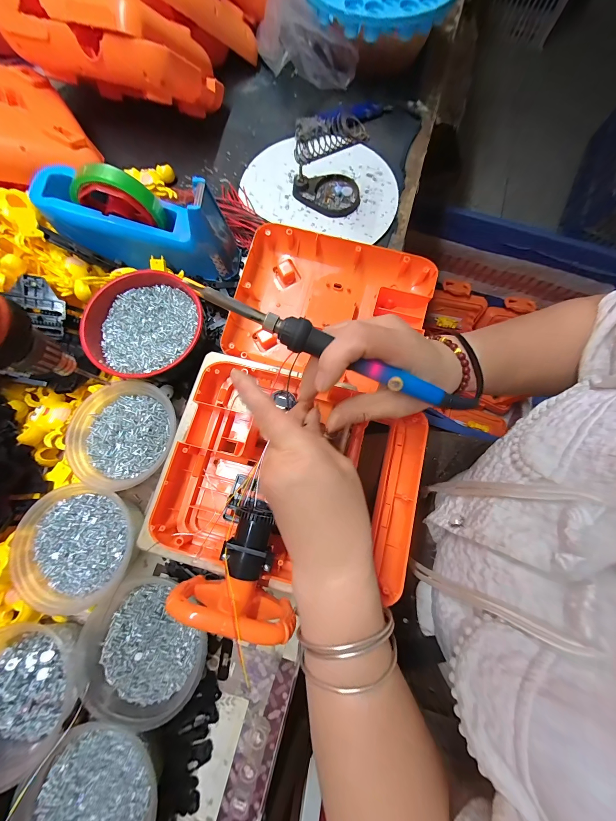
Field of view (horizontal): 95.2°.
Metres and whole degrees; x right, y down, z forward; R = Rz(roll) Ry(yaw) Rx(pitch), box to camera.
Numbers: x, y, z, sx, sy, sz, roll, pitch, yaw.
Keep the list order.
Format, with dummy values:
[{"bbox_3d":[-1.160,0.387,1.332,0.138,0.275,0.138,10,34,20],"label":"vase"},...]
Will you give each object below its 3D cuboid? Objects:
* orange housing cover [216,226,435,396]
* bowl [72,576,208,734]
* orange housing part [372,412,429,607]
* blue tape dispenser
[{"bbox_3d":[0.026,-0.125,0.350,0.230,0.056,0.160,14,77,2],"label":"orange housing cover"},{"bbox_3d":[-0.156,0.221,0.269,0.103,0.046,0.111,0,77,-1],"label":"bowl"},{"bbox_3d":[0.086,0.080,0.262,0.037,0.020,0.162,14,77,2],"label":"orange housing part"},{"bbox_3d":[-0.188,-0.219,0.324,0.212,0.097,0.063,8,76,-17],"label":"blue tape dispenser"}]

